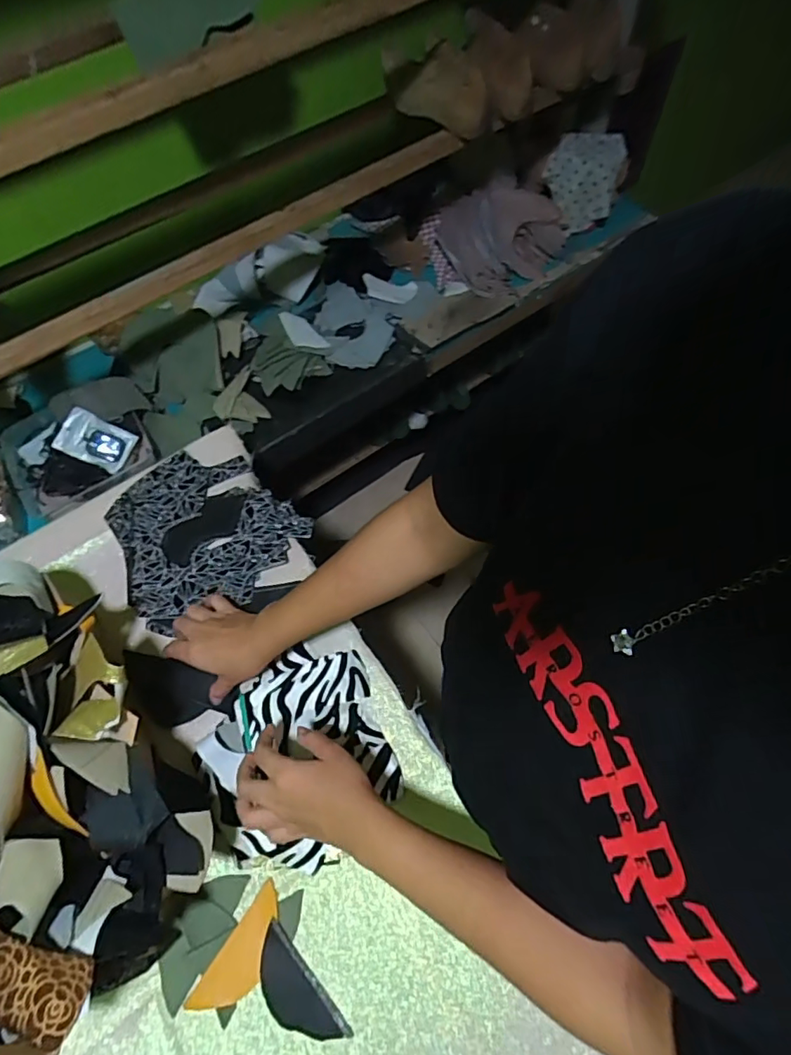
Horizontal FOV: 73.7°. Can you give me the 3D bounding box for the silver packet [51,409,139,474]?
[{"bbox_3d":[-0.461,-0.133,0.813,0.100,0.009,0.071,26,79,-17],"label":"silver packet"}]

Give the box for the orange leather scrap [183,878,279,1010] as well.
[{"bbox_3d":[-0.135,0.383,0.475,0.042,0.008,0.105,29,67,17],"label":"orange leather scrap"}]

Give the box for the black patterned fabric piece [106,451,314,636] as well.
[{"bbox_3d":[-0.247,0.005,0.652,0.211,0.027,0.215,39,70,21],"label":"black patterned fabric piece"}]

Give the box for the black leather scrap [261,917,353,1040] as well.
[{"bbox_3d":[-0.090,0.411,0.465,0.041,0.004,0.104,-41,67,-17],"label":"black leather scrap"}]

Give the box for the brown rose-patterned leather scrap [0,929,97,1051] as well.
[{"bbox_3d":[-0.250,0.304,0.354,0.089,0.007,0.046,12,64,10],"label":"brown rose-patterned leather scrap"}]

